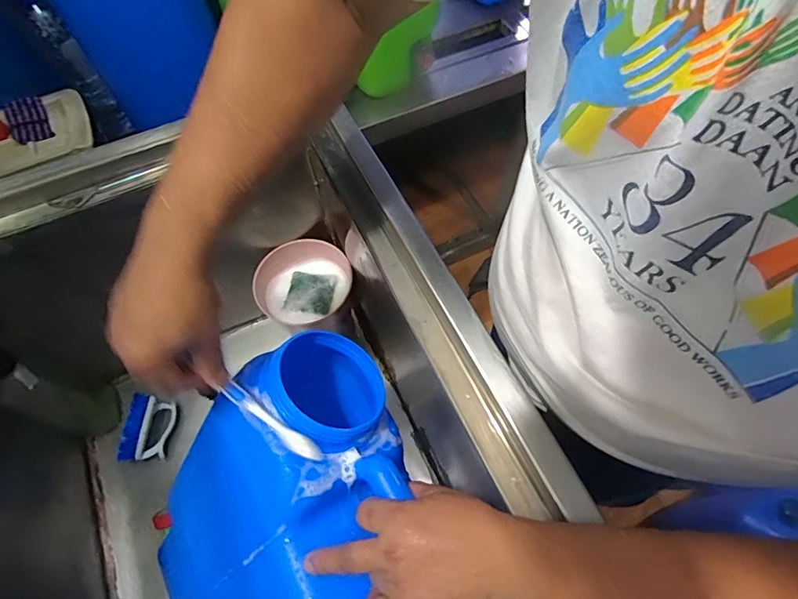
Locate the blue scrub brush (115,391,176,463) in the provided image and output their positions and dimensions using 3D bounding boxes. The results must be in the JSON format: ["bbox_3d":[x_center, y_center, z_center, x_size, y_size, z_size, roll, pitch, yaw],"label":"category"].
[{"bbox_3d":[-0.423,0.221,0.760,0.064,0.059,0.107,10,64,6],"label":"blue scrub brush"}]

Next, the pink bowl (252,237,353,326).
[{"bbox_3d":[-0.152,-0.025,0.725,0.154,0.053,0.136,-2,63,0],"label":"pink bowl"}]

